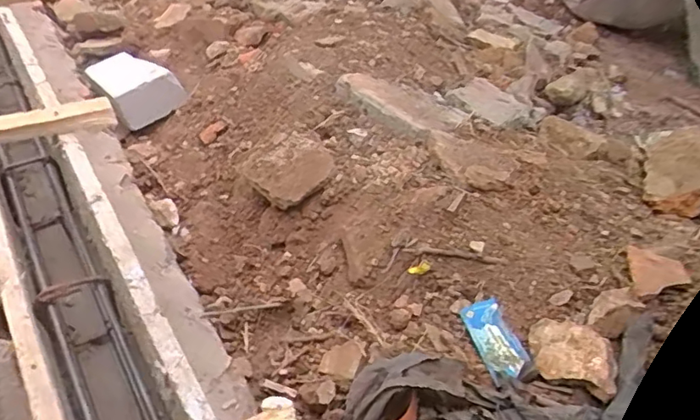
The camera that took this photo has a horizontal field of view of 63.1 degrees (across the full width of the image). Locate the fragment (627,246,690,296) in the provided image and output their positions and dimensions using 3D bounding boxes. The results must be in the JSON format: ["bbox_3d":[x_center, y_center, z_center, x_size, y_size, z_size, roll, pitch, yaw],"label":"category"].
[{"bbox_3d":[0.324,0.066,0.600,0.053,0.013,0.077,13,40,8],"label":"fragment"}]

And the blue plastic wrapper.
[{"bbox_3d":[0.150,0.134,0.595,0.041,0.006,0.094,-25,43,3],"label":"blue plastic wrapper"}]

